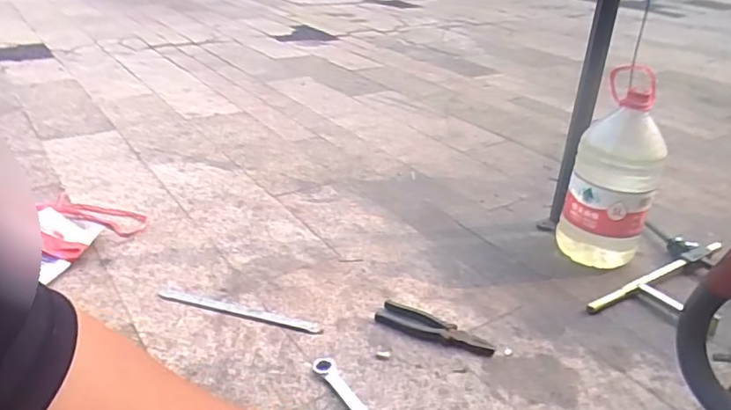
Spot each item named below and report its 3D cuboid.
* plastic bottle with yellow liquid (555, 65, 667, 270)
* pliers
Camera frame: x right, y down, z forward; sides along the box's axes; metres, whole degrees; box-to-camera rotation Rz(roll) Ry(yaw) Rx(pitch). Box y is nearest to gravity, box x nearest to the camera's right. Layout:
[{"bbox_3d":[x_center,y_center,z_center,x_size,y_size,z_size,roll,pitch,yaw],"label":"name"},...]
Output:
[{"bbox_3d":[0.507,-0.058,1.167,0.163,0.340,0.161,17,31,25],"label":"plastic bottle with yellow liquid"},{"bbox_3d":[0.116,0.202,0.953,0.196,0.013,0.063,14,30,20],"label":"pliers"}]

